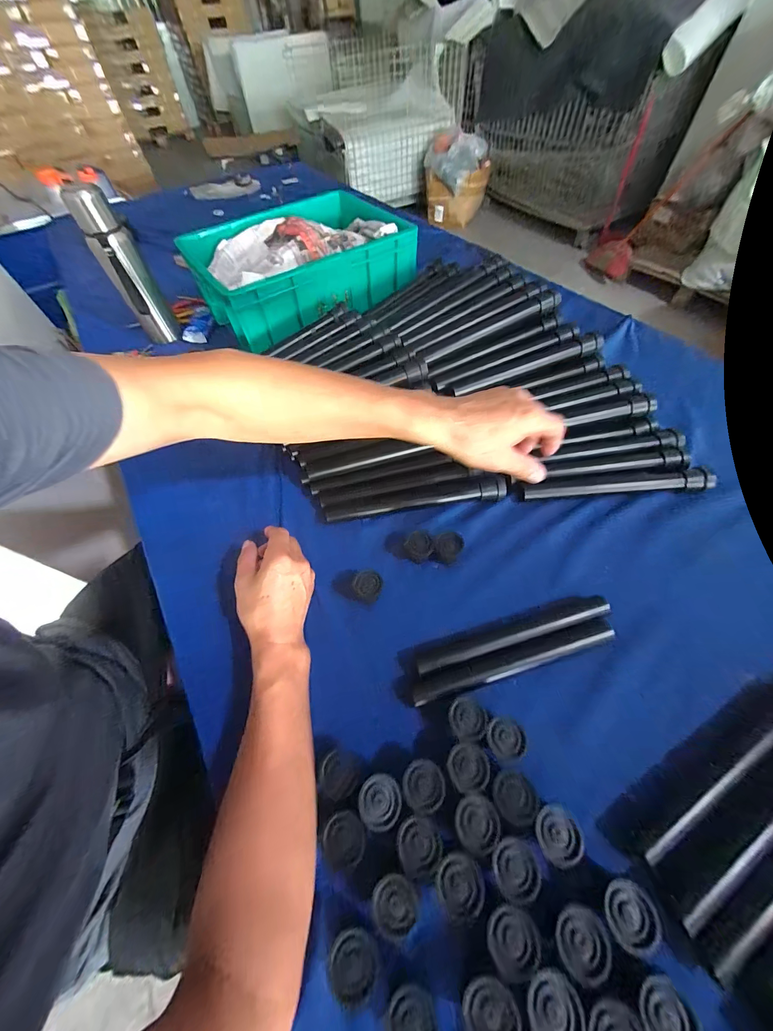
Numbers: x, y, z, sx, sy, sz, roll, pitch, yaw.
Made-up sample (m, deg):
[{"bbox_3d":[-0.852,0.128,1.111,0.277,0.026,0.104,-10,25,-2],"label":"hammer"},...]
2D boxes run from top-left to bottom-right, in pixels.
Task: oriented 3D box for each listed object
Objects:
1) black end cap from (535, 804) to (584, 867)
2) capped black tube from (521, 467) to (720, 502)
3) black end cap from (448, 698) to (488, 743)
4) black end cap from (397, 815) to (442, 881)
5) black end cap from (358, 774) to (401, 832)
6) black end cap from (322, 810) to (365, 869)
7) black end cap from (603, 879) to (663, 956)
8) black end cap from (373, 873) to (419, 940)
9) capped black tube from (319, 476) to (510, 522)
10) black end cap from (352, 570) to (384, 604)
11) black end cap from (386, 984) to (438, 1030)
[{"bbox_3d":[0.136,0.252,0.258,0.035,0.009,0.034,-2,59,3],"label":"black end cap"},{"bbox_3d":[0.311,-0.042,0.446,0.238,0.022,0.028,-3,59,3],"label":"capped black tube"},{"bbox_3d":[0.076,0.191,0.308,0.034,0.015,0.033,-2,59,3],"label":"black end cap"},{"bbox_3d":[0.026,0.261,0.259,0.033,0.004,0.034,-2,59,3],"label":"black end cap"},{"bbox_3d":[-0.005,0.239,0.273,0.034,0.007,0.035,-2,59,3],"label":"black end cap"},{"bbox_3d":[-0.034,0.261,0.263,0.033,0.004,0.034,-2,59,3],"label":"black end cap"},{"bbox_3d":[0.176,0.288,0.236,0.037,0.009,0.032,-2,59,3],"label":"black end cap"},{"bbox_3d":[0.007,0.289,0.242,0.032,0.004,0.033,-2,59,3],"label":"black end cap"},{"bbox_3d":[0.039,-0.025,0.457,0.247,0.027,0.033,-7,58,0],"label":"capped black tube"},{"bbox_3d":[-0.021,0.087,0.389,0.034,0.027,0.034,-2,59,3],"label":"black end cap"},{"bbox_3d":[0.017,0.334,0.213,0.031,0.007,0.032,-2,59,3],"label":"black end cap"}]

